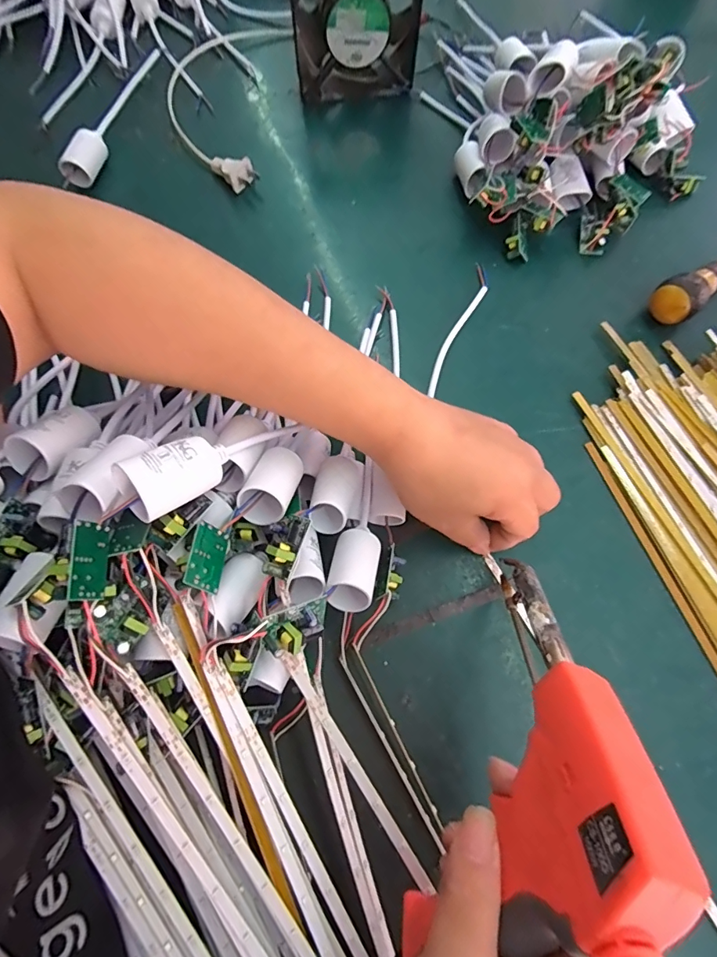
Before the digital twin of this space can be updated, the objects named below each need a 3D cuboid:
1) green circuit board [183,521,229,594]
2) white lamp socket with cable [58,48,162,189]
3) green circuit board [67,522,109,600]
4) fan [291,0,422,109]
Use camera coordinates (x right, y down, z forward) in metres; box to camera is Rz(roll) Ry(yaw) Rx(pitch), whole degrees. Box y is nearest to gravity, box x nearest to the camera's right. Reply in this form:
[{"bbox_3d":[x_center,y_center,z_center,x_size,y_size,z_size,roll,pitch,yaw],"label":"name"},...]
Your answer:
[{"bbox_3d":[-0.076,0.040,0.230,0.004,0.021,0.033,-21,45,28],"label":"green circuit board"},{"bbox_3d":[-0.249,-0.369,0.457,0.024,0.022,0.202,12,71,4],"label":"white lamp socket with cable"},{"bbox_3d":[-0.122,0.037,0.205,0.004,0.024,0.034,-5,82,10],"label":"green circuit board"},{"bbox_3d":[-0.002,-0.434,0.427,0.116,0.117,0.038,-6,71,-3],"label":"fan"}]

